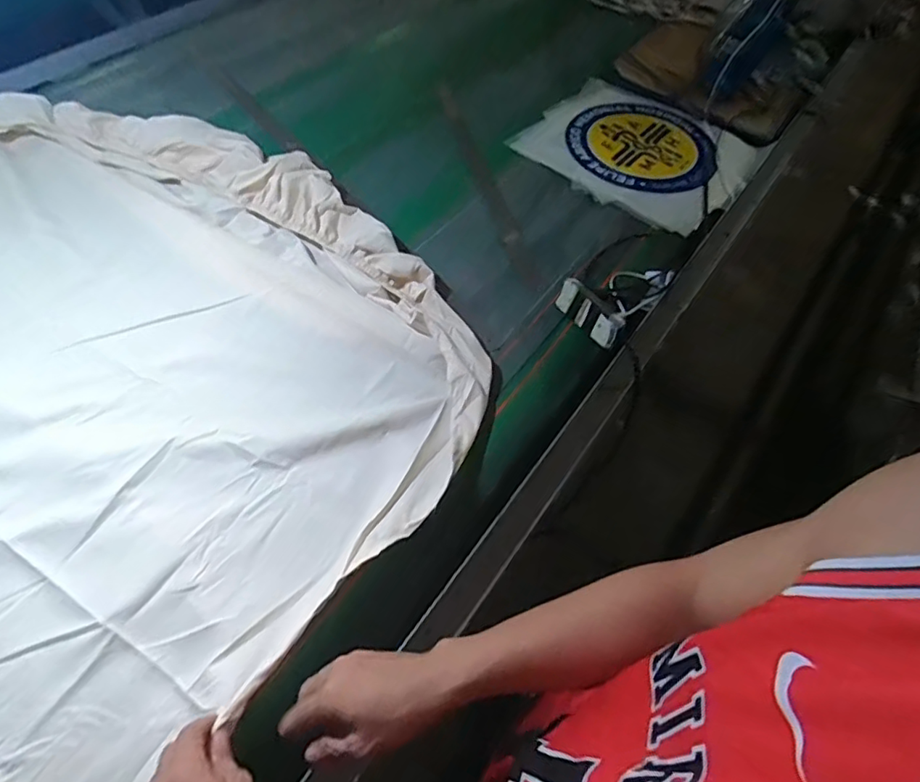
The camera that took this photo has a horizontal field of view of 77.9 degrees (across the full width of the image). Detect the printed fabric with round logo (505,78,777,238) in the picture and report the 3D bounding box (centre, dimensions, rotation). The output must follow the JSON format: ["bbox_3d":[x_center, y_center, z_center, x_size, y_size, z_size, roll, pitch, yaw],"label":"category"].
[{"bbox_3d":[0.358,-0.474,1.109,0.394,0.033,0.378,33,52,14],"label":"printed fabric with round logo"}]

